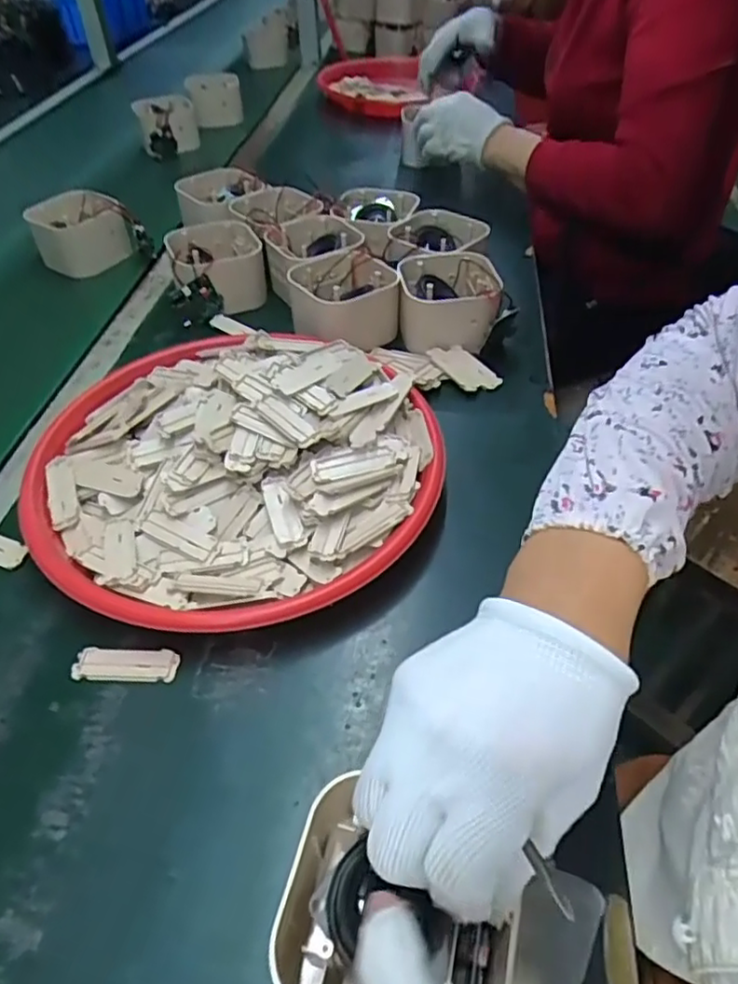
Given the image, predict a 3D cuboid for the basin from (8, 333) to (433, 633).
[{"bbox_3d":[-0.094,-0.023,0.459,0.278,0.058,0.269,-1,46,1],"label":"basin"}]

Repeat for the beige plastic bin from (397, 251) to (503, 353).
[{"bbox_3d":[0.074,-0.181,0.596,0.092,0.057,0.099,-1,46,1],"label":"beige plastic bin"}]

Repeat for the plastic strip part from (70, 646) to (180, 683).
[{"bbox_3d":[-0.144,0.103,0.375,0.061,0.004,0.019,1,47,3],"label":"plastic strip part"}]

